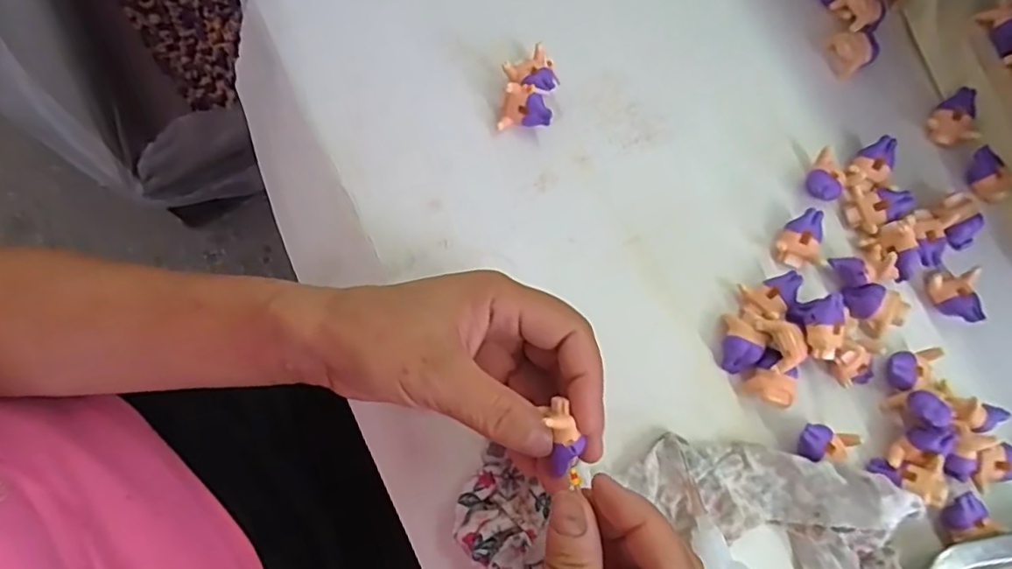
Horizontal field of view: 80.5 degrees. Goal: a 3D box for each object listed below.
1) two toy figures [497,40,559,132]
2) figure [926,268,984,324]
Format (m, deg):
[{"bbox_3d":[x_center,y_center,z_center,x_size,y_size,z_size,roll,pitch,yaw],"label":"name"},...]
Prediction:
[{"bbox_3d":[0.013,-0.112,0.336,0.030,0.020,0.046,5,77,0],"label":"two toy figures"},{"bbox_3d":[0.239,0.007,0.318,0.025,0.014,0.028,-1,77,-1],"label":"figure"}]

